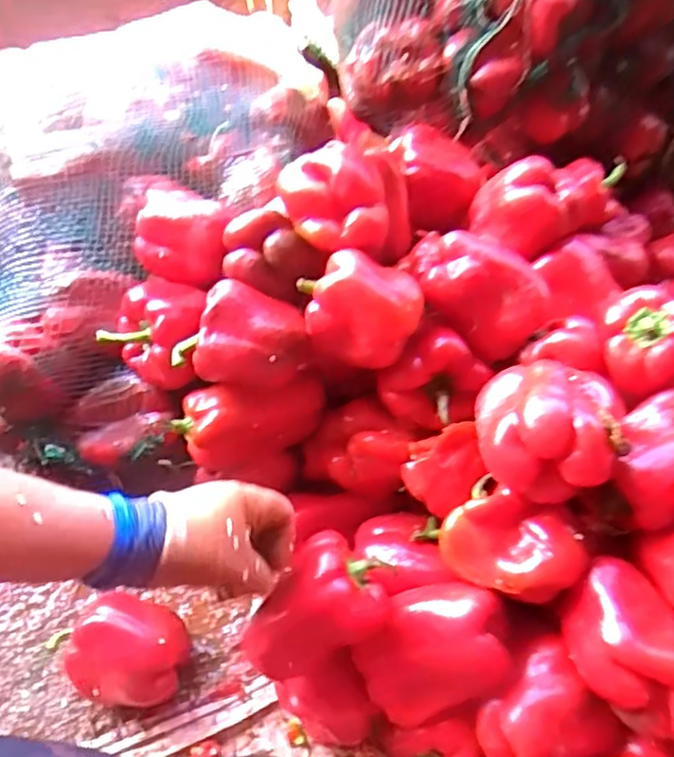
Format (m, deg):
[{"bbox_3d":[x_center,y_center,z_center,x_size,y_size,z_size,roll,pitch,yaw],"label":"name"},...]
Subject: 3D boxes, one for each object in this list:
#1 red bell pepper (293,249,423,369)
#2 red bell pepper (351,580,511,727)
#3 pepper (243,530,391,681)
[{"bbox_3d":[0.025,-0.061,0.572,0.101,0.074,0.073,-12,55,-10],"label":"red bell pepper"},{"bbox_3d":[0.084,0.224,0.561,0.126,0.080,0.099,-18,90,21],"label":"red bell pepper"},{"bbox_3d":[-0.010,0.192,0.545,0.100,0.113,0.083,40,27,-25],"label":"pepper"}]

